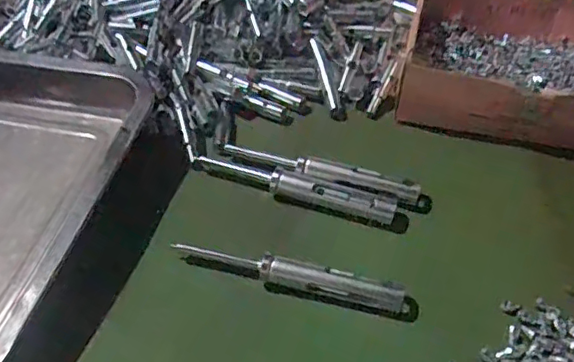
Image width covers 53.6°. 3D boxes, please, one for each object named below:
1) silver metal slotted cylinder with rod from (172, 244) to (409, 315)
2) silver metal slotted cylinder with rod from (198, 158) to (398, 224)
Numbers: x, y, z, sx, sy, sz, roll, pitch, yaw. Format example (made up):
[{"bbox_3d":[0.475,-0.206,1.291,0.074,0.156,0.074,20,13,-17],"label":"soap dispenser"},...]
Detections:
[{"bbox_3d":[0.003,0.057,0.349,0.140,0.017,0.015,10,50,8],"label":"silver metal slotted cylinder with rod"},{"bbox_3d":[0.003,0.003,0.398,0.146,0.018,0.019,15,51,13],"label":"silver metal slotted cylinder with rod"}]

